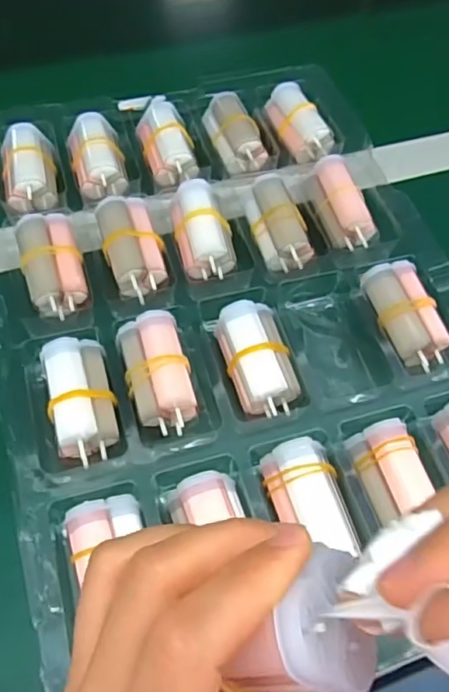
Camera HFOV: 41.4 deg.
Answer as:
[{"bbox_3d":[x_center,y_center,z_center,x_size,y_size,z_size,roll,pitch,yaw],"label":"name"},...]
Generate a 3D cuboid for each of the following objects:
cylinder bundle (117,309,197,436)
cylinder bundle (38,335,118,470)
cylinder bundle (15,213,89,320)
[{"bbox_3d":[-0.038,0.015,0.336,0.034,0.025,0.067,-11,60,-10],"label":"cylinder bundle"},{"bbox_3d":[-0.079,0.029,0.329,0.034,0.024,0.068,-11,60,-11],"label":"cylinder bundle"},{"bbox_3d":[-0.108,-0.052,0.373,0.035,0.024,0.065,-14,60,-12],"label":"cylinder bundle"}]

